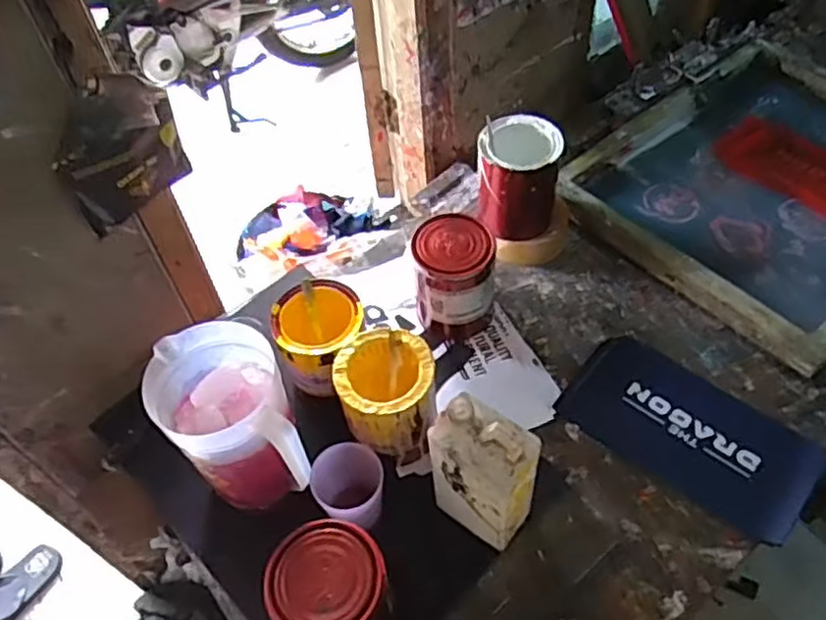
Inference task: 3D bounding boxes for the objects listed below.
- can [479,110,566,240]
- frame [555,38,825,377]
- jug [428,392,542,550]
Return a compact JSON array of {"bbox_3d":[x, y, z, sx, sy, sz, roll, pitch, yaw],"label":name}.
[{"bbox_3d":[0.147,-0.183,0.984,0.111,0.139,0.099,3,53,8],"label":"can"},{"bbox_3d":[0.571,-0.218,1.084,0.587,0.049,0.450,-36,57,-21],"label":"frame"},{"bbox_3d":[0.073,0.168,0.719,0.095,0.203,0.064,31,61,26],"label":"jug"}]

